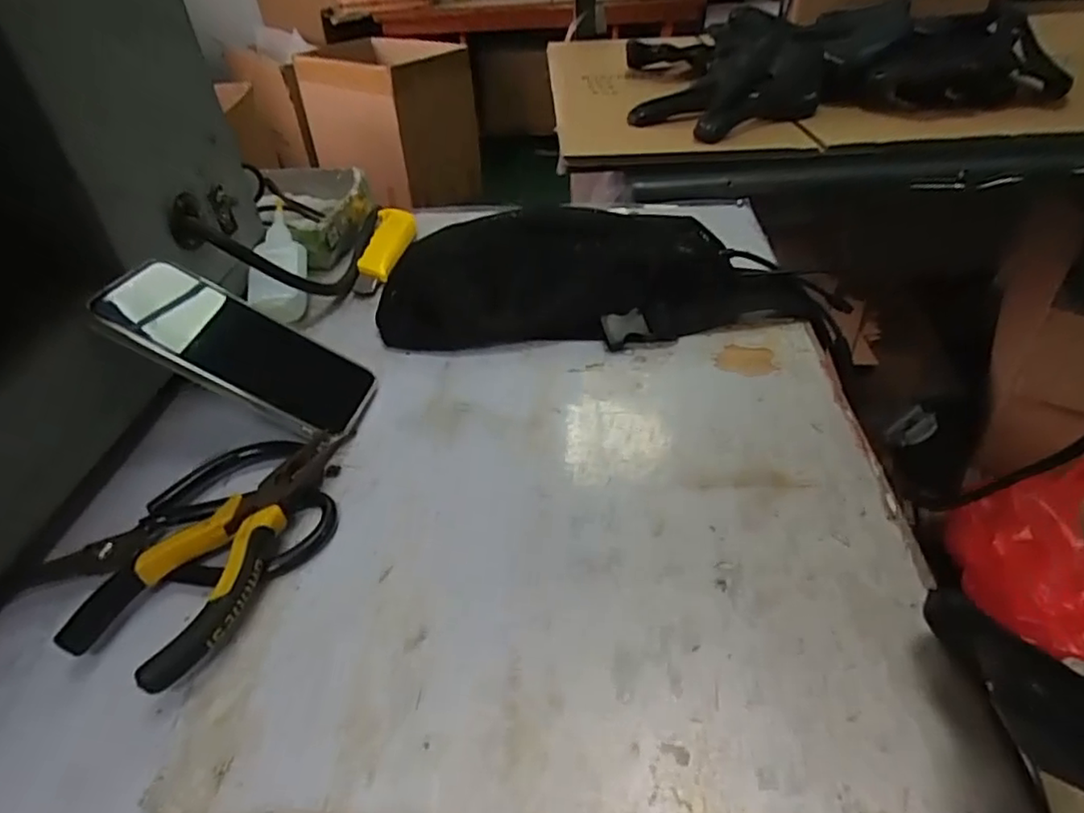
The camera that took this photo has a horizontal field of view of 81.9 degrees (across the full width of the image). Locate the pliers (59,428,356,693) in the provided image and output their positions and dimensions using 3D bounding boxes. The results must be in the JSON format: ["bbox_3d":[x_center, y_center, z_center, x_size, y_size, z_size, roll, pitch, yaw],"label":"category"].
[{"bbox_3d":[-0.159,0.067,0.335,0.072,0.028,0.165,11,42,17],"label":"pliers"}]

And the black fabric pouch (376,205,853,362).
[{"bbox_3d":[0.049,-0.106,0.489,0.337,0.066,0.134,4,40,9],"label":"black fabric pouch"}]

